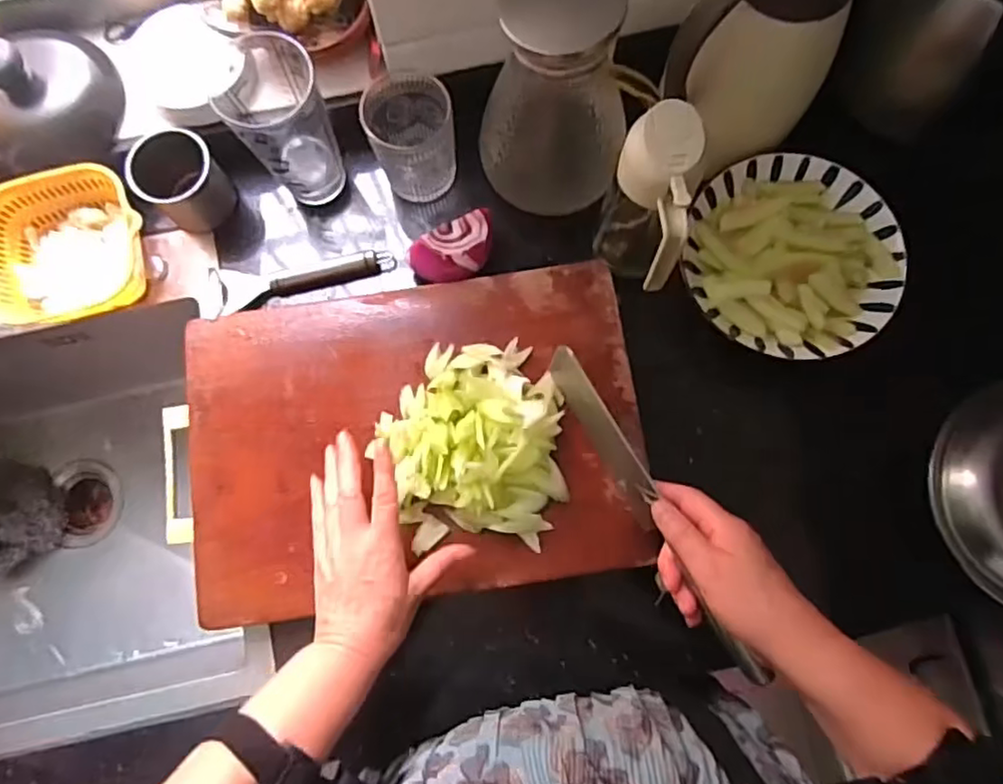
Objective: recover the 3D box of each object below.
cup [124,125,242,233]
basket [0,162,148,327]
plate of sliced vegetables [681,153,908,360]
[{"bbox_3d":[-0.302,-0.201,0.598,0.072,0.067,0.070,0,79,0],"label":"cup"},{"bbox_3d":[-0.400,-0.141,0.588,0.144,0.060,0.136,-7,79,-1],"label":"basket"},{"bbox_3d":[0.257,-0.122,0.568,0.181,0.043,0.183,0,79,0],"label":"plate of sliced vegetables"}]

